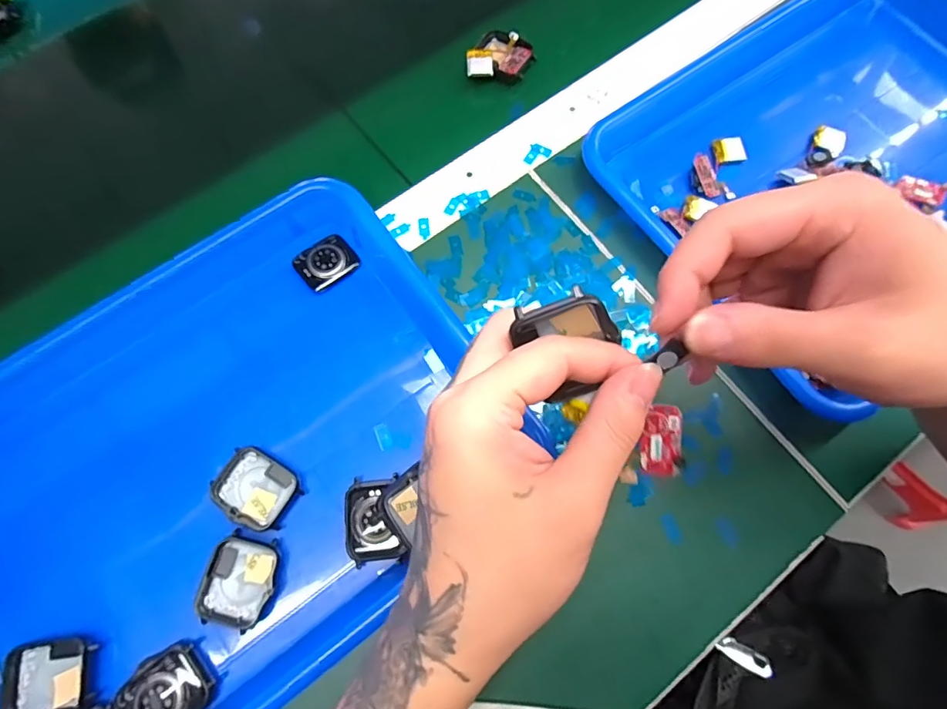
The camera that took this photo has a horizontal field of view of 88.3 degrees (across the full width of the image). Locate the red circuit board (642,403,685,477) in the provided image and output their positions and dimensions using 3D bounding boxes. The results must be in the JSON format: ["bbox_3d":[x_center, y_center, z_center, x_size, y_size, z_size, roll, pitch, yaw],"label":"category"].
[{"bbox_3d":[0.073,0.033,0.190,0.015,0.008,0.029,1,104,29],"label":"red circuit board"}]

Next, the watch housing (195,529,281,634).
[{"bbox_3d":[-0.129,0.126,0.270,0.038,0.009,0.046,11,74,4],"label":"watch housing"}]

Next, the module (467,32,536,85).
[{"bbox_3d":[0.021,-0.238,0.387,0.053,0.012,0.042,-4,73,-1],"label":"module"}]

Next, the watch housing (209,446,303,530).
[{"bbox_3d":[-0.127,0.078,0.285,0.046,0.009,0.038,28,75,8],"label":"watch housing"}]

